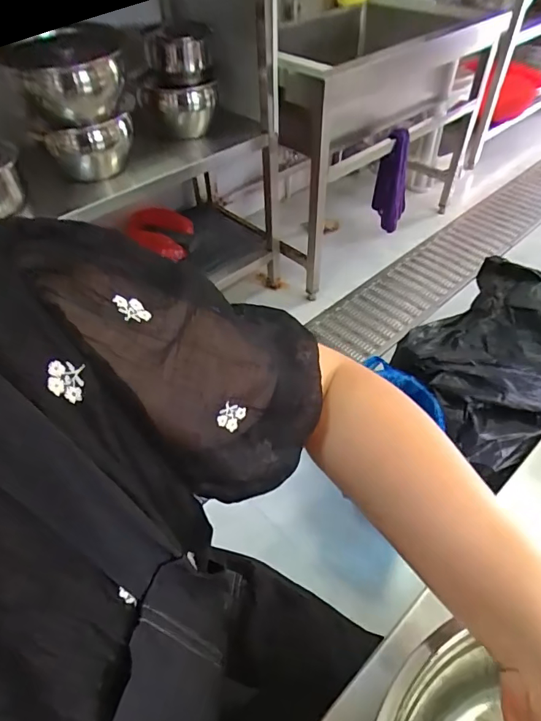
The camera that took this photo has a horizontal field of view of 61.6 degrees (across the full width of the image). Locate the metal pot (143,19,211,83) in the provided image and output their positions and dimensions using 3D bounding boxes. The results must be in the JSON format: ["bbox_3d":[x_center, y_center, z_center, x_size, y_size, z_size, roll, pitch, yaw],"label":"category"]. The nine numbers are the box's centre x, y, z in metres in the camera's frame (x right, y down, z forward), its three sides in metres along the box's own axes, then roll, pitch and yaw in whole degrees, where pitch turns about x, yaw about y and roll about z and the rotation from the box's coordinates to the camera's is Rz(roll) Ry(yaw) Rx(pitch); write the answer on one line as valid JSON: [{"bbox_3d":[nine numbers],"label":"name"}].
[{"bbox_3d":[-0.254,-0.865,1.264,0.168,0.115,0.156,-5,48,-2],"label":"metal pot"}]

